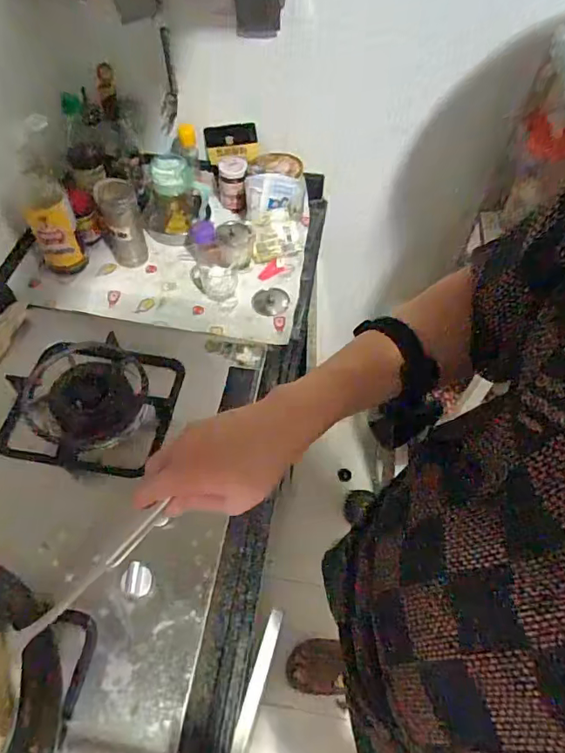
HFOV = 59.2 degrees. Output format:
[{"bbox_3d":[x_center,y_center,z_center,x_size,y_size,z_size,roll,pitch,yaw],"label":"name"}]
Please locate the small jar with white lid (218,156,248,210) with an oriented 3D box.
[{"bbox_3d":[-0.102,-0.402,1.033,0.056,0.100,0.054,0,55,-3],"label":"small jar with white lid"}]

